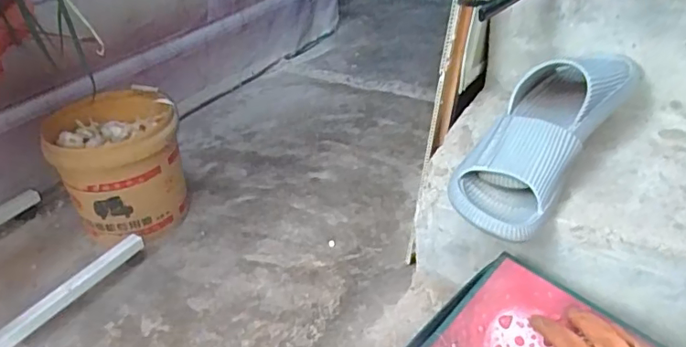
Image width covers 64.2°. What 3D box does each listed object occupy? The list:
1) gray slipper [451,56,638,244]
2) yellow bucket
[{"bbox_3d":[0.228,-0.057,0.624,0.113,0.072,0.303,25,61,35],"label":"gray slipper"},{"bbox_3d":[-0.468,-0.004,1.174,0.244,0.264,0.249,-2,35,1],"label":"yellow bucket"}]

